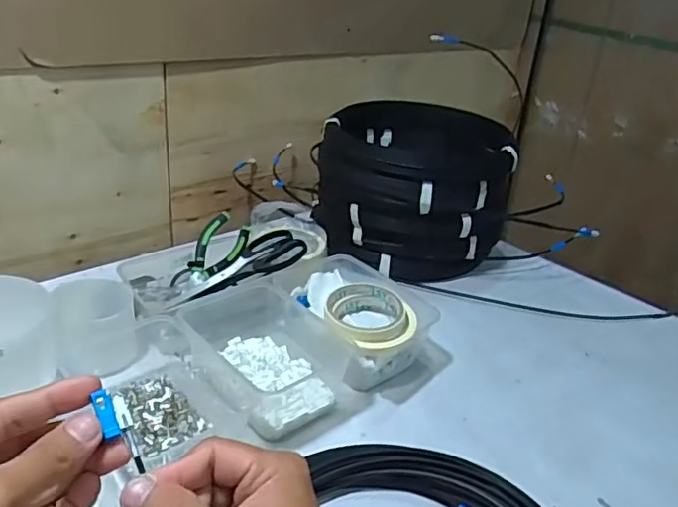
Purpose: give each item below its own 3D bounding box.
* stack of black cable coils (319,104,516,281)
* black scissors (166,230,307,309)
[{"bbox_3d":[0.106,-0.104,0.898,0.263,0.198,0.256,6,26,1],"label":"stack of black cable coils"},{"bbox_3d":[-0.123,0.020,0.729,0.169,0.019,0.066,-28,37,-8],"label":"black scissors"}]

